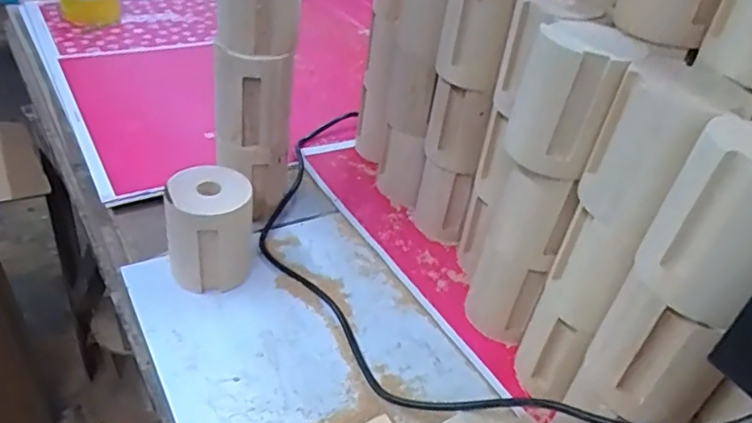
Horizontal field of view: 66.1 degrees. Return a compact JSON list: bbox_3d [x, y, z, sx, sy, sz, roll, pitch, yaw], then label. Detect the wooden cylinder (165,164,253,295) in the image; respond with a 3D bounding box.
[{"bbox_3d":[-0.160,0.016,0.570,0.075,0.103,0.083,-1,39,-11],"label":"wooden cylinder"}]

